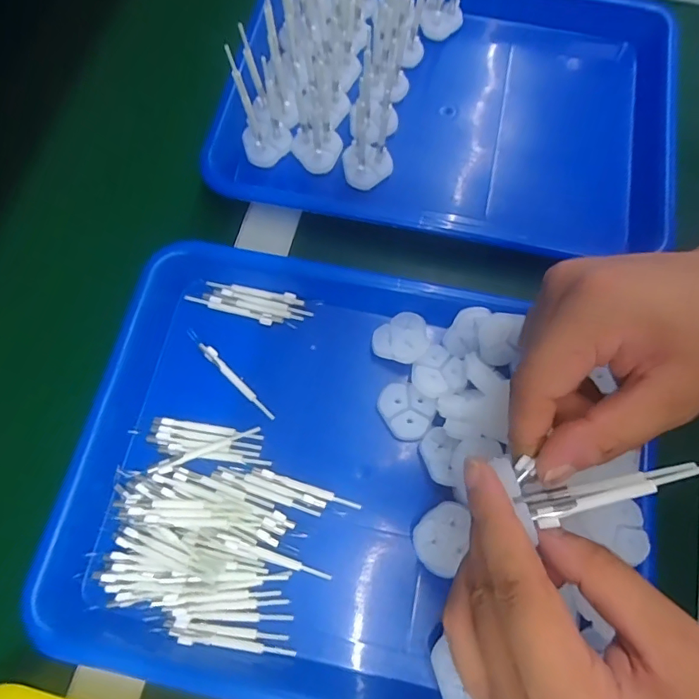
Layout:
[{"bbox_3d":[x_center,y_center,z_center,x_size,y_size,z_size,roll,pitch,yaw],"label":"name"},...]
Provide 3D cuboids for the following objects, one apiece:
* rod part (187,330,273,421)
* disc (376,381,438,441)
[{"bbox_3d":[-0.079,0.015,0.316,0.007,0.004,0.082,-42,77,-15],"label":"rod part"},{"bbox_3d":[0.035,0.038,0.306,0.036,0.008,0.031,39,73,11],"label":"disc"}]

